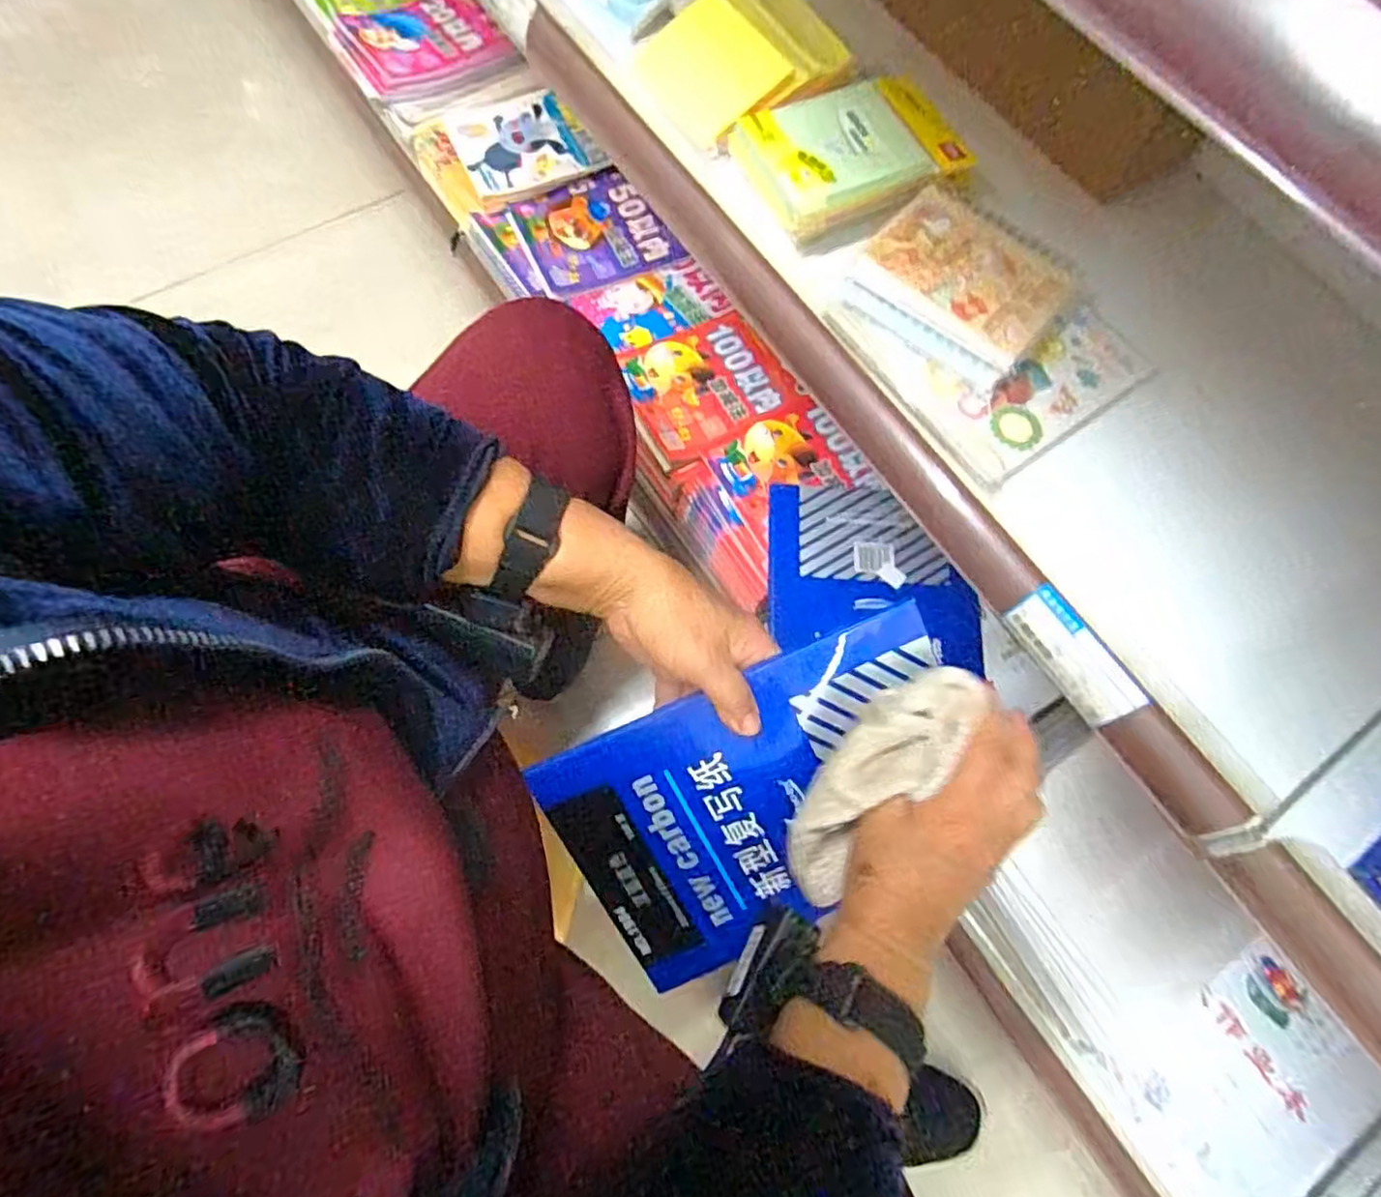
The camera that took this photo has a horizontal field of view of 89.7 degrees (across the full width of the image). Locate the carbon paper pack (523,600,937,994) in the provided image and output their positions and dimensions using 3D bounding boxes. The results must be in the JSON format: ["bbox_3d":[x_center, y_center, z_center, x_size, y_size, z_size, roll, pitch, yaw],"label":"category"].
[{"bbox_3d":[0.049,0.133,0.433,0.248,0.014,0.179,-25,106,6],"label":"carbon paper pack"}]

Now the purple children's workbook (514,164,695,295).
[{"bbox_3d":[-0.111,-0.413,0.779,0.153,0.016,0.145,-22,73,-11],"label":"purple children's workbook"}]

